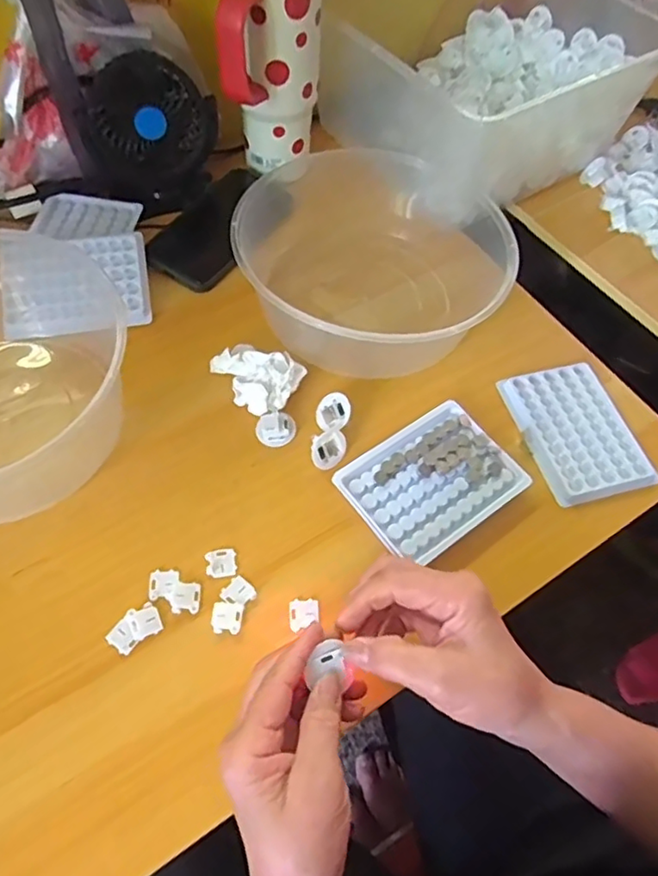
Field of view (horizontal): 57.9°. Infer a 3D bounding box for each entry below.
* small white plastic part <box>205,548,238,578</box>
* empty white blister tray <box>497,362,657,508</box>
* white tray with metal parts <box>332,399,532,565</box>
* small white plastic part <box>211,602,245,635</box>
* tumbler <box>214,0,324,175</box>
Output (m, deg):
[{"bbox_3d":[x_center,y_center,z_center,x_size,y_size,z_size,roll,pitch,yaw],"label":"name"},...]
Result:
[{"bbox_3d":[-0.078,0.090,0.429,0.021,0.004,0.021,-7,61,-8],"label":"small white plastic part"},{"bbox_3d":[0.212,-0.007,0.508,0.093,0.008,0.125,-12,61,-11],"label":"empty white blister tray"},{"bbox_3d":[0.081,0.033,0.470,0.126,0.014,0.097,-32,67,-20],"label":"white tray with metal parts"},{"bbox_3d":[-0.070,0.124,0.408,0.021,0.004,0.021,4,60,-2],"label":"small white plastic part"},{"bbox_3d":[-0.056,-0.348,0.555,0.079,0.197,0.116,17,60,6],"label":"tumbler"}]

